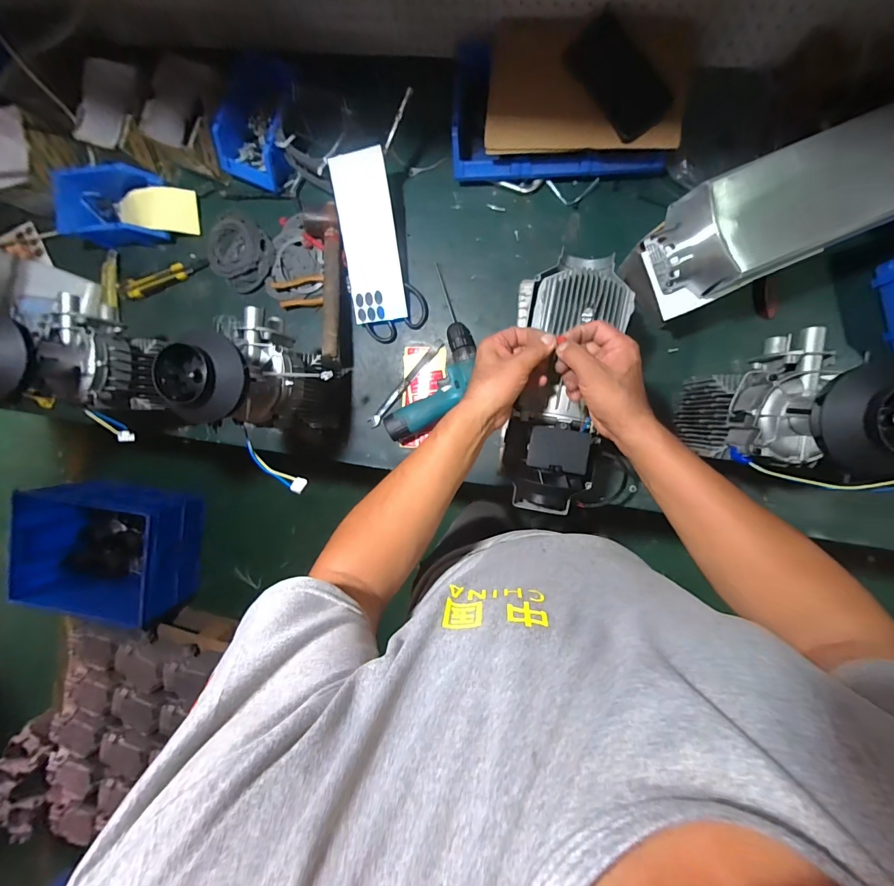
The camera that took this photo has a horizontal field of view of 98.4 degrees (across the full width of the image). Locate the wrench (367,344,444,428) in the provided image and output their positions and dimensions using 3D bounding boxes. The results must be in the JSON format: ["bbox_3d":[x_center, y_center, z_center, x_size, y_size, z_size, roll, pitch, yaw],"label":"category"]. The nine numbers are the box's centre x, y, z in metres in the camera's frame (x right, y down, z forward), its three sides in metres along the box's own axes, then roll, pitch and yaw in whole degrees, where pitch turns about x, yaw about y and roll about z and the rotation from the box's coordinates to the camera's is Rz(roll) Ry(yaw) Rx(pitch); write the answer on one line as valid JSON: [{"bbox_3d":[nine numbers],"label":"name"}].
[{"bbox_3d":[-0.081,-0.110,0.725,0.022,0.014,0.201,41,96,3],"label":"wrench"}]

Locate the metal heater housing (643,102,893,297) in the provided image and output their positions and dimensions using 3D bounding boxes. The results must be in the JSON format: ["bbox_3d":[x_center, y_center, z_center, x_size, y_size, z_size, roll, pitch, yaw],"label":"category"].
[{"bbox_3d":[0.469,-0.322,0.527,0.370,0.075,0.139,-22,90,7],"label":"metal heater housing"}]

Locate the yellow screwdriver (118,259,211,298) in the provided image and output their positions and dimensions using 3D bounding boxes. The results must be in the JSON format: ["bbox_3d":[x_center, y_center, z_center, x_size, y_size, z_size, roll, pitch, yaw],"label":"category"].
[{"bbox_3d":[-0.566,-0.330,0.766,0.193,0.024,0.038,-22,90,7],"label":"yellow screwdriver"}]

